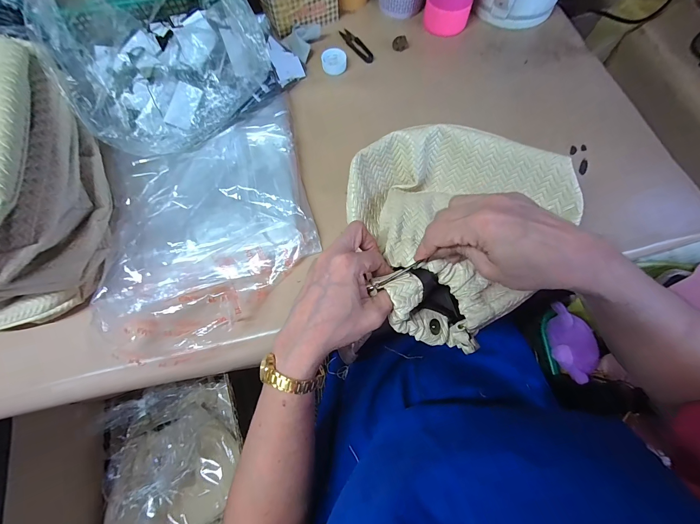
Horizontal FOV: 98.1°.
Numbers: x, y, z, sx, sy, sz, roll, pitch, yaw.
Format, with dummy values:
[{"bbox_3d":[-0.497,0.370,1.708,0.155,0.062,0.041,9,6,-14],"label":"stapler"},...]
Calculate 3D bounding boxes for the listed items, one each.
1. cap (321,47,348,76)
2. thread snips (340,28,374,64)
[{"bbox_3d":[-0.026,-0.342,0.516,0.042,0.020,0.042,0,71,0],"label":"cap"},{"bbox_3d":[0.009,-0.389,0.543,0.026,0.010,0.101,-28,73,-9],"label":"thread snips"}]

